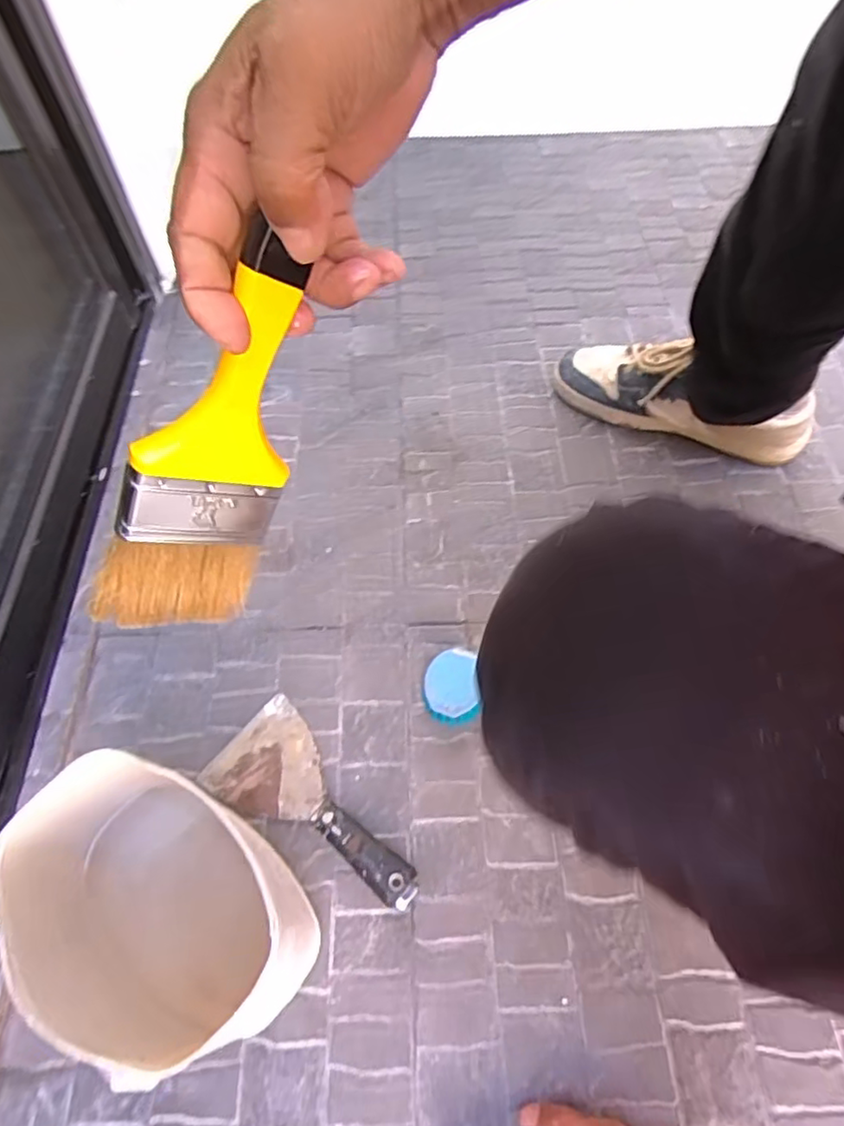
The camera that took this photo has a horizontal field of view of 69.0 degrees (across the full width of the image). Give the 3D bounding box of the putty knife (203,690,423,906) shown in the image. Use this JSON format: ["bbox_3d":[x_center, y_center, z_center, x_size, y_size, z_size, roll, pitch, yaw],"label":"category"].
[{"bbox_3d":[-0.088,0.206,0.511,0.202,0.024,0.092,37,66,18],"label":"putty knife"}]

